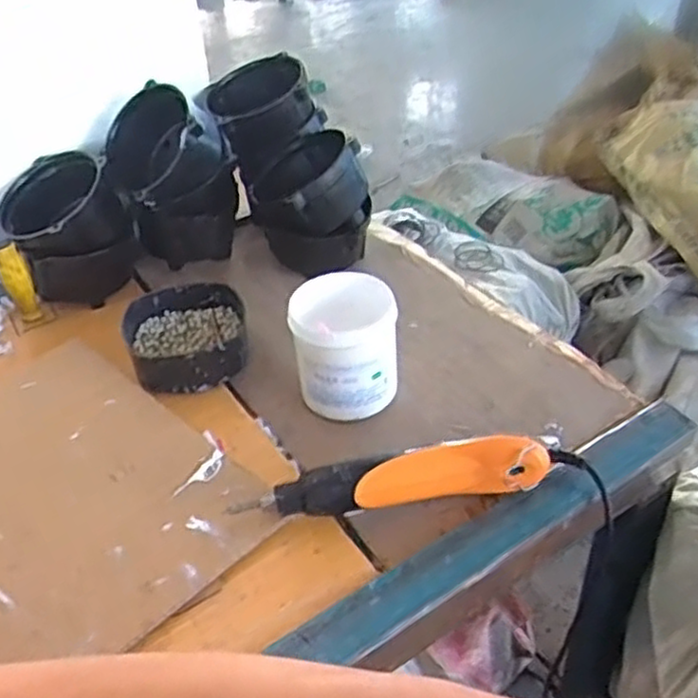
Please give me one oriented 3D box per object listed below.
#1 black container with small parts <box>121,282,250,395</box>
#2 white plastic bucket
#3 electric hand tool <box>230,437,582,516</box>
[{"bbox_3d":[-0.163,-0.013,0.739,0.118,0.043,0.125,-10,39,-9],"label":"black container with small parts"},{"bbox_3d":[-0.003,-0.002,0.674,0.092,0.114,0.081,-3,38,0],"label":"white plastic bucket"},{"bbox_3d":[0.051,0.108,0.594,0.265,0.055,0.029,-7,38,-6],"label":"electric hand tool"}]

